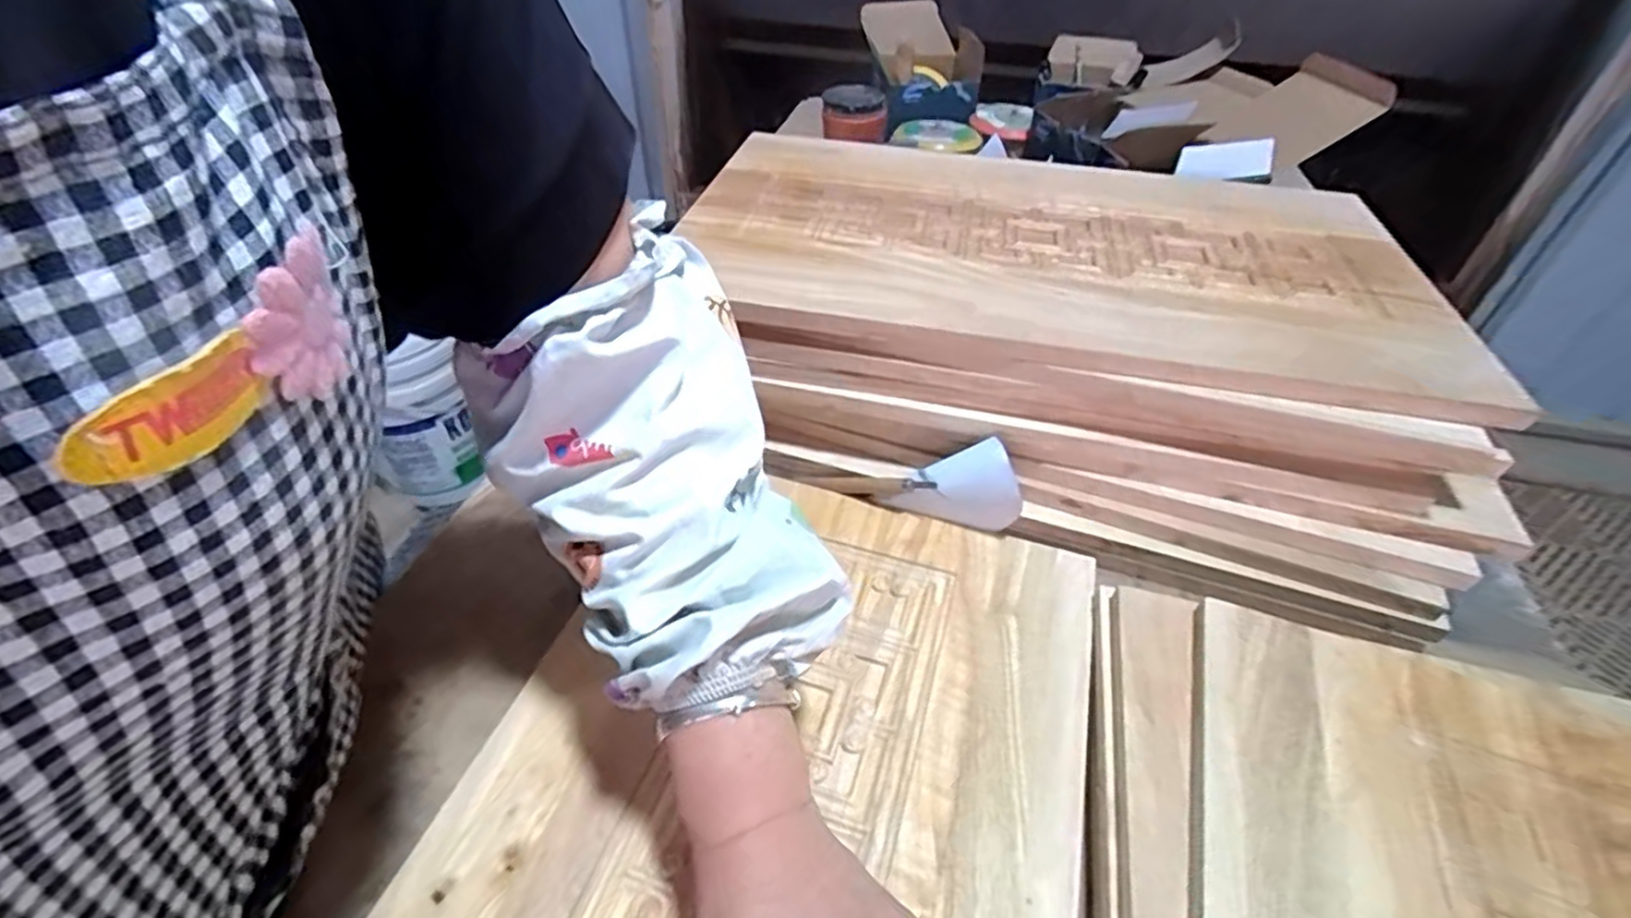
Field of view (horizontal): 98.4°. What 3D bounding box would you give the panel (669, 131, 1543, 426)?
[{"bbox_3d":[0.179,-0.184,0.573,0.560,0.021,0.340,8,45,10],"label":"panel"}]

